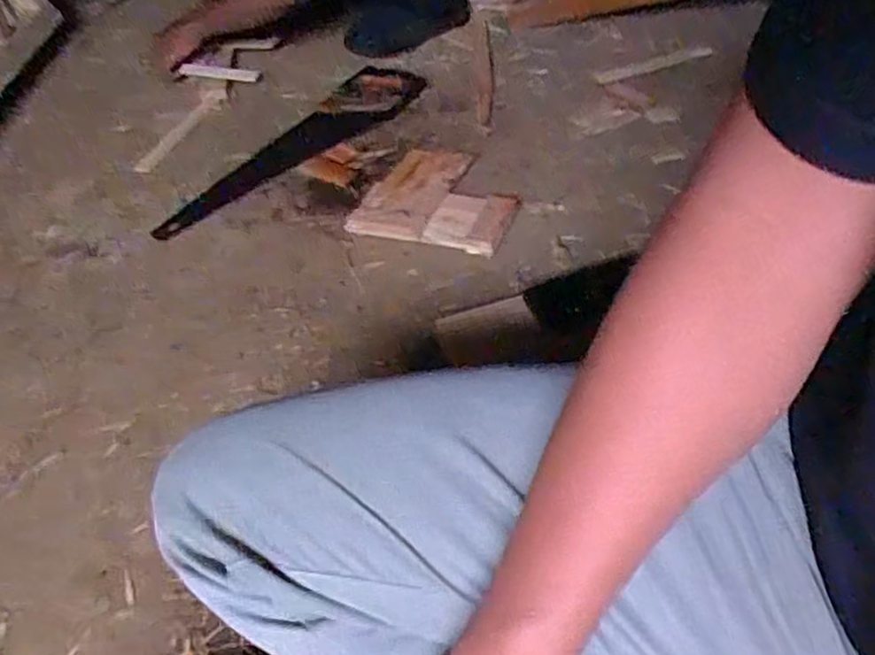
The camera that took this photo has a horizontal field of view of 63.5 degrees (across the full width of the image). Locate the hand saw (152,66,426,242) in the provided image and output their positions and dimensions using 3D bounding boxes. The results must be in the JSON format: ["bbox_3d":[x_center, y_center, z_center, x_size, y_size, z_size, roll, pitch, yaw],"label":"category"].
[{"bbox_3d":[-0.235,-0.306,1.148,0.106,0.030,0.535,30,59,30],"label":"hand saw"}]

